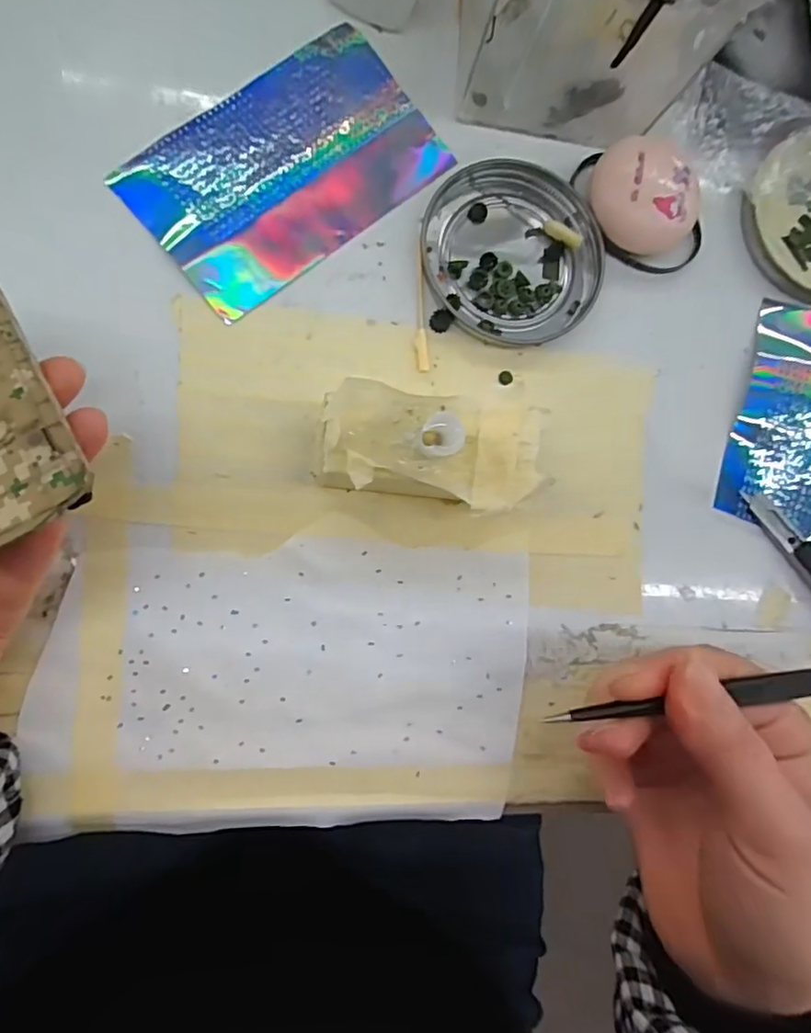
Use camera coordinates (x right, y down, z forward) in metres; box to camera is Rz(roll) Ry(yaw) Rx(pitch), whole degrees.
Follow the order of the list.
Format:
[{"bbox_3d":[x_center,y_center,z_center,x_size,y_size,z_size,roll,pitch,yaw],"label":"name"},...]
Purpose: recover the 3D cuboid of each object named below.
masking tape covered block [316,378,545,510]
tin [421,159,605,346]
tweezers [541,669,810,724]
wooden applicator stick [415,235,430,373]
[{"bbox_3d":[0.008,-0.025,0.229,0.079,0.044,0.039,7,85,-8],"label":"masking tape covered block"},{"bbox_3d":[0.046,-0.114,0.263,0.075,0.009,0.075,-7,87,-9],"label":"tin"},{"bbox_3d":[0.105,0.058,0.196,0.132,0.005,0.010,-1,86,-17],"label":"tweezers"},{"bbox_3d":[0.006,-0.089,0.254,0.006,0.004,0.057,-2,86,-9],"label":"wooden applicator stick"}]

